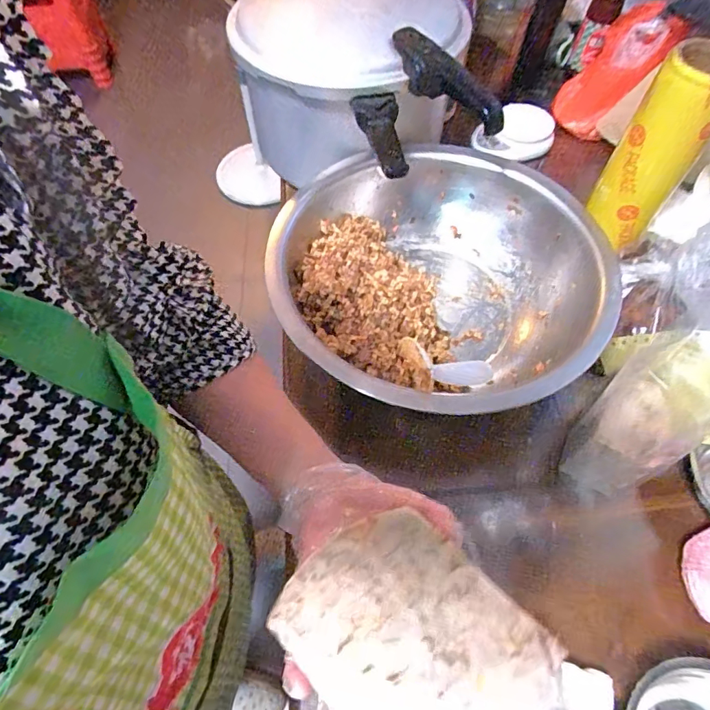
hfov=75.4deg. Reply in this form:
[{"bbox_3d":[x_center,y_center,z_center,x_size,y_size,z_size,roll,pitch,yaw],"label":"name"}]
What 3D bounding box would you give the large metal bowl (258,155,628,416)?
[{"bbox_3d":[0.100,-0.108,0.621,0.405,0.115,0.402,-1,57,2],"label":"large metal bowl"}]

